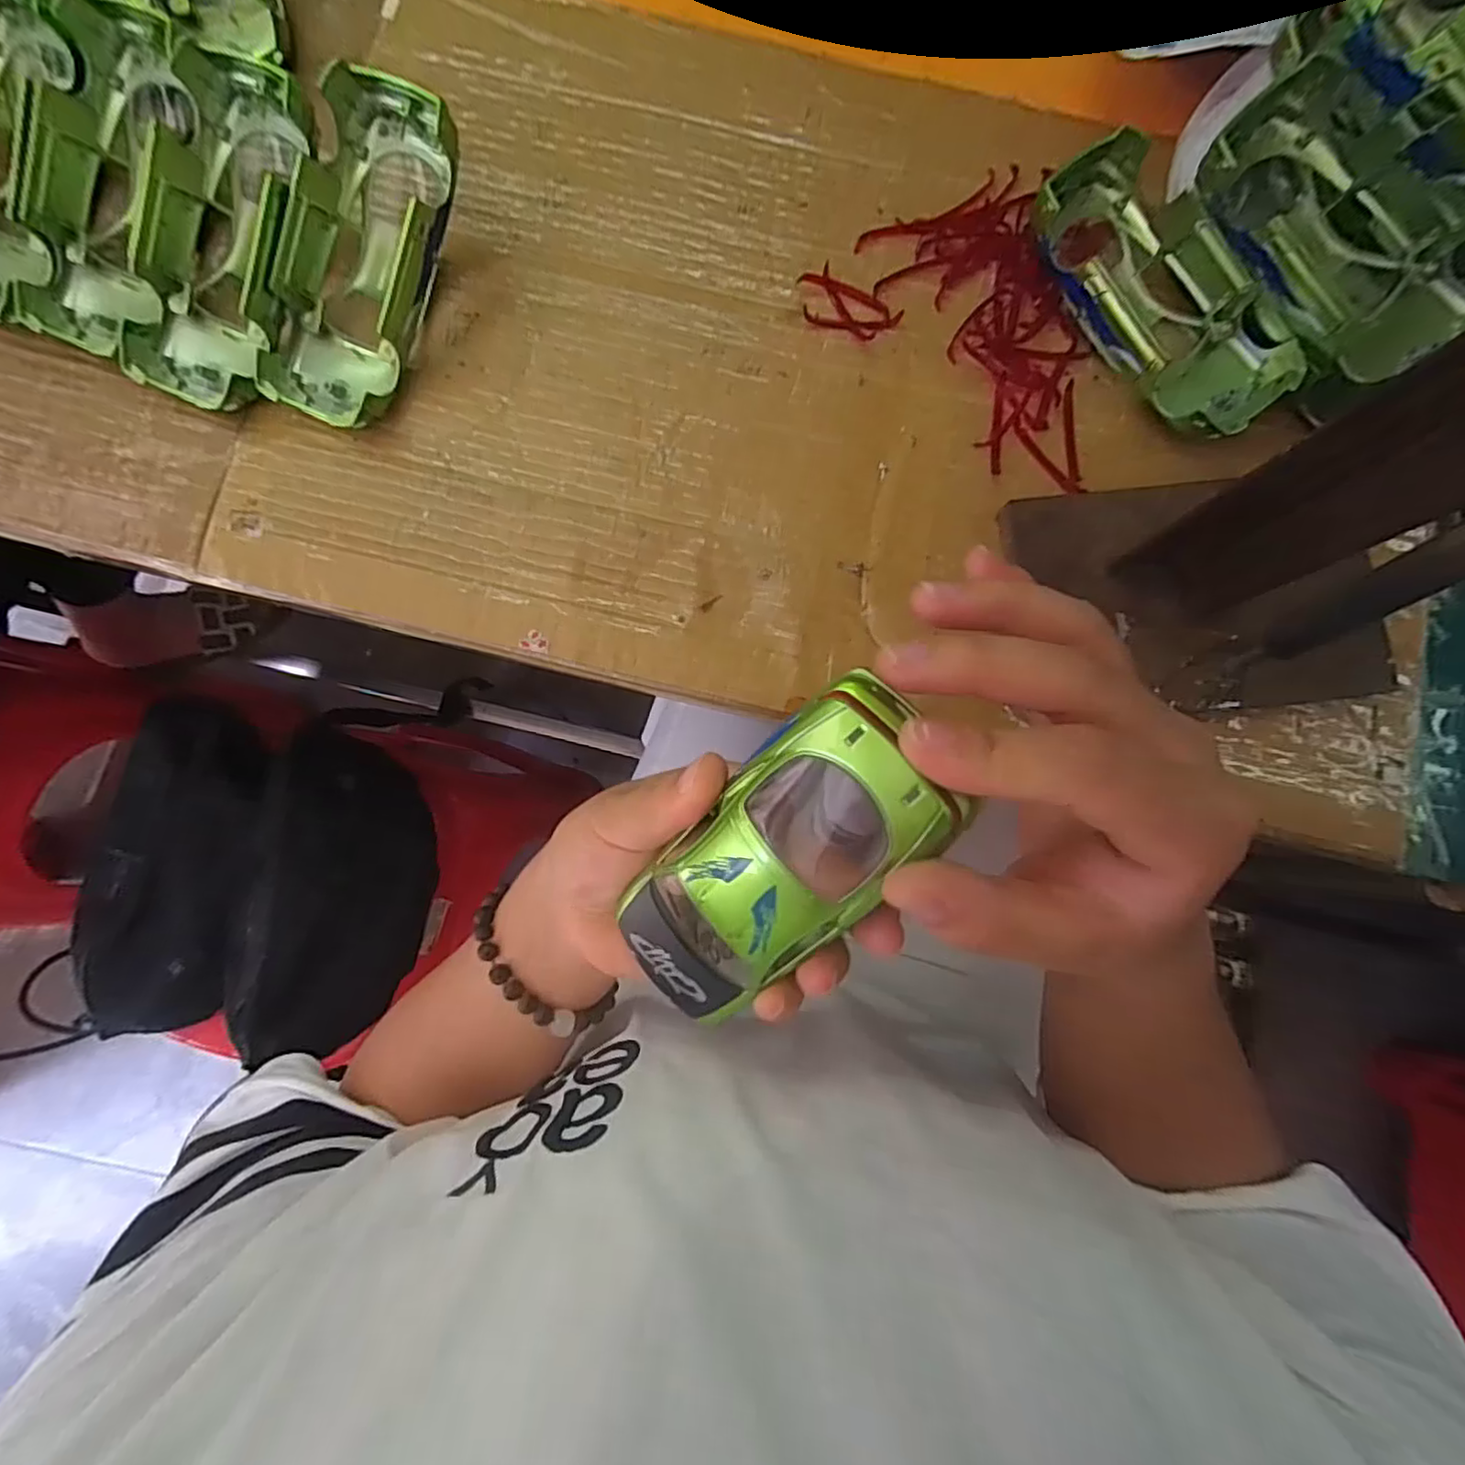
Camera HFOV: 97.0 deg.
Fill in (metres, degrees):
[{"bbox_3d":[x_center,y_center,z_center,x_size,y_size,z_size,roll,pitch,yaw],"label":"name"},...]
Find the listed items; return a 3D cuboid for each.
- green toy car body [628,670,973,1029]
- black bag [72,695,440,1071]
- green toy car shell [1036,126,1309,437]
[{"bbox_3d":[0.010,0.038,0.183,0.047,0.038,0.117,42,120,3],"label":"green toy car body"},{"bbox_3d":[-0.384,0.117,0.539,0.244,0.097,0.270,7,83,-1],"label":"black bag"},{"bbox_3d":[0.182,-0.186,0.279,0.061,0.033,0.129,-36,86,-5],"label":"green toy car shell"}]

